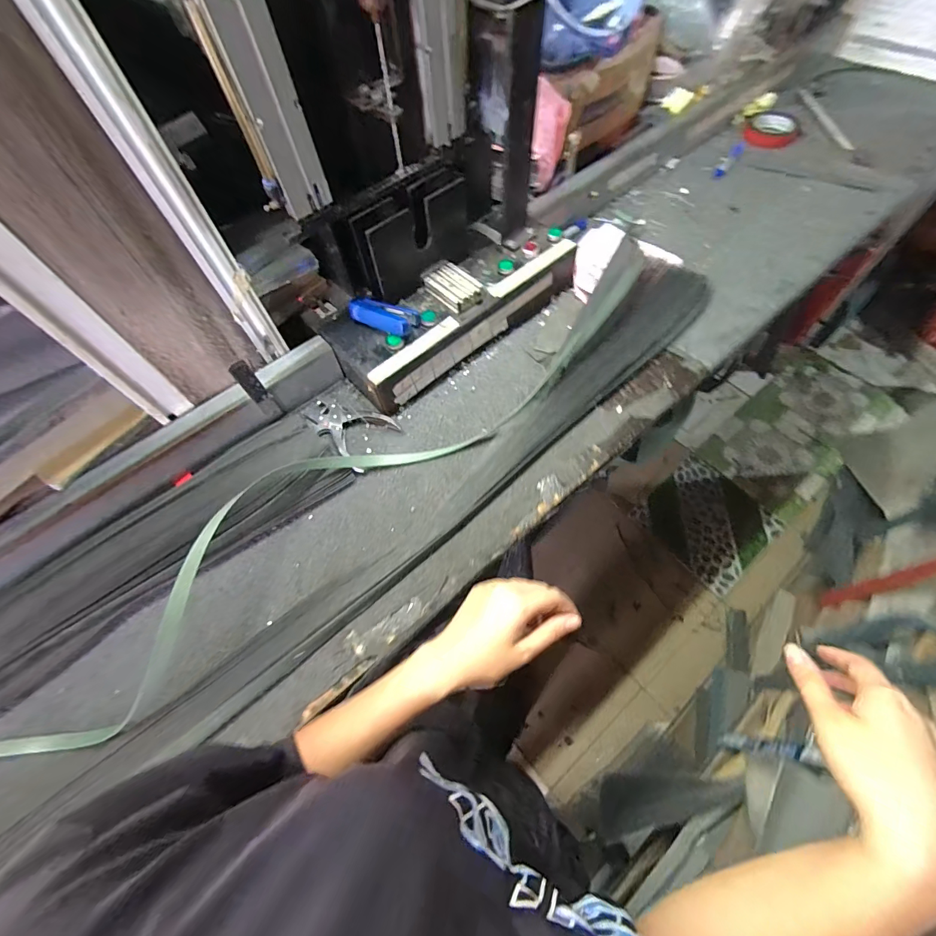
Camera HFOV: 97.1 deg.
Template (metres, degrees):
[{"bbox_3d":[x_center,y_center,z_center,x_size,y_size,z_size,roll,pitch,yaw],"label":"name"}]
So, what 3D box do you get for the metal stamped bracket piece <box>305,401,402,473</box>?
[{"bbox_3d":[-0.190,-0.064,0.648,0.135,0.025,0.096,30,68,18],"label":"metal stamped bracket piece"}]

